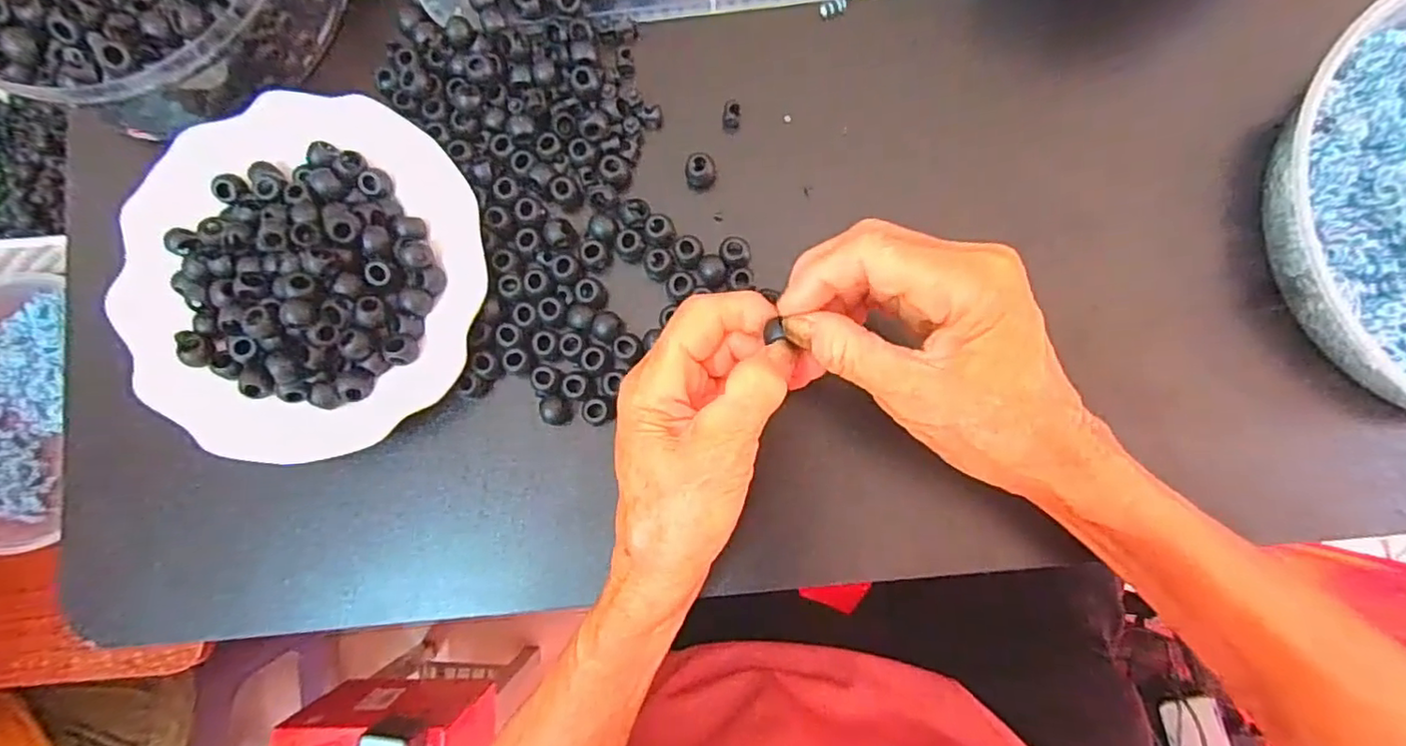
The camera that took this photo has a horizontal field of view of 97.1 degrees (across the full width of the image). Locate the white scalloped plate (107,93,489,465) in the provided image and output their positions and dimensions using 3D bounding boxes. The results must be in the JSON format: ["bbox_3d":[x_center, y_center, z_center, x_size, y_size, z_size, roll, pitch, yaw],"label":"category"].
[{"bbox_3d":[-0.203,-0.049,0.309,0.180,0.030,0.178,0,85,3],"label":"white scalloped plate"}]

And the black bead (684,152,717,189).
[{"bbox_3d":[-0.001,-0.105,0.323,0.015,0.014,0.014,0,85,3],"label":"black bead"}]

